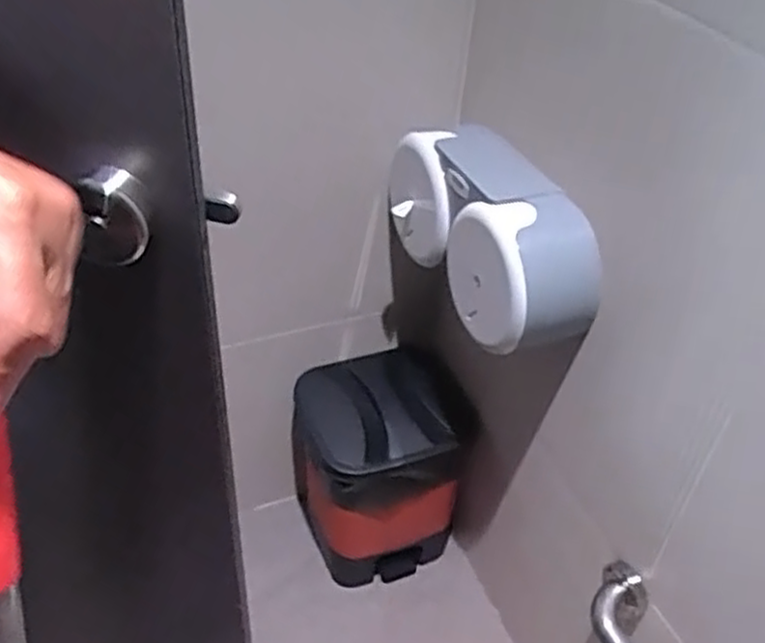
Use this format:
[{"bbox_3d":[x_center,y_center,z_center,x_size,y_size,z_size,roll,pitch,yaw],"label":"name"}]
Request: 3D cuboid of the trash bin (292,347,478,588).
[{"bbox_3d":[0.007,0.264,1.331,0.255,0.351,0.264,-11,45,-20],"label":"trash bin"}]

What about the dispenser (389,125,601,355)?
[{"bbox_3d":[0.144,-0.114,0.985,0.155,0.173,0.336,-14,46,-23],"label":"dispenser"}]

